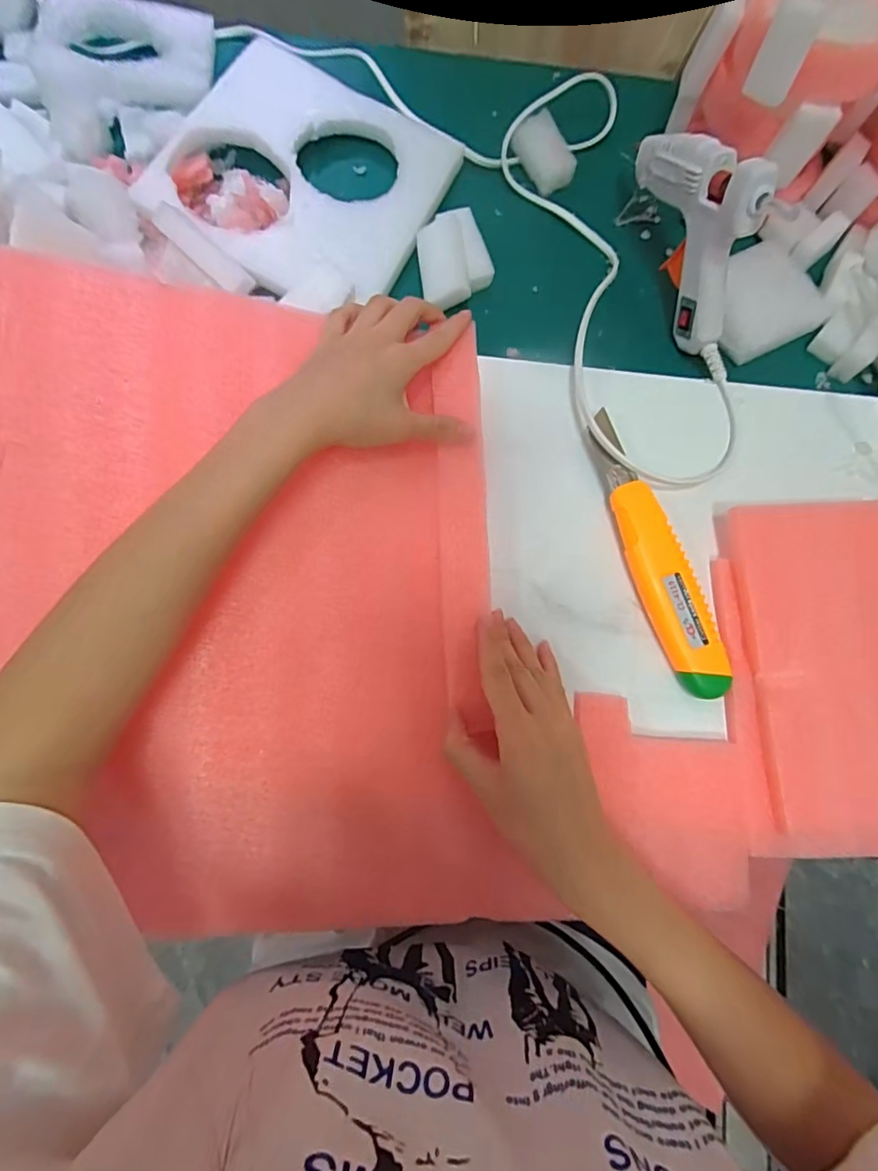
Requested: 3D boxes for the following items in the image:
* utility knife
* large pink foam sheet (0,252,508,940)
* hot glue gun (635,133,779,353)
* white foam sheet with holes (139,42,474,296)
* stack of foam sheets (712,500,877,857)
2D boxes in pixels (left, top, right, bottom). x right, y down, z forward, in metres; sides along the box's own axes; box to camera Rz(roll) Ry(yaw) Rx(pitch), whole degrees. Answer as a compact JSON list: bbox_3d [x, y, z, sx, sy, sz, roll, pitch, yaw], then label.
[{"bbox_3d":[0.136,-0.020,0.335,0.032,0.022,0.185,-20,80,-6],"label":"utility knife"},{"bbox_3d":[-0.132,-0.001,0.295,0.328,0.040,0.368,0,84,-13],"label":"large pink foam sheet"},{"bbox_3d":[0.169,-0.240,0.338,0.024,0.094,0.136,-17,79,-5],"label":"hot glue gun"},{"bbox_3d":[-0.093,-0.295,0.377,0.174,0.012,0.186,28,76,-4],"label":"white foam sheet with holes"},{"bbox_3d":[0.272,0.052,0.322,0.184,0.030,0.208,1,78,-2],"label":"stack of foam sheets"}]

